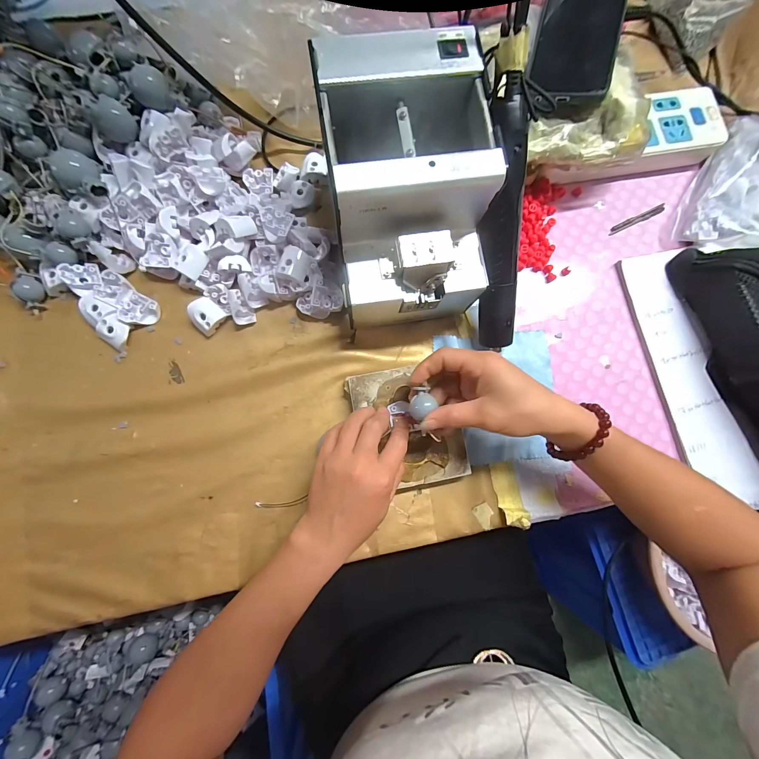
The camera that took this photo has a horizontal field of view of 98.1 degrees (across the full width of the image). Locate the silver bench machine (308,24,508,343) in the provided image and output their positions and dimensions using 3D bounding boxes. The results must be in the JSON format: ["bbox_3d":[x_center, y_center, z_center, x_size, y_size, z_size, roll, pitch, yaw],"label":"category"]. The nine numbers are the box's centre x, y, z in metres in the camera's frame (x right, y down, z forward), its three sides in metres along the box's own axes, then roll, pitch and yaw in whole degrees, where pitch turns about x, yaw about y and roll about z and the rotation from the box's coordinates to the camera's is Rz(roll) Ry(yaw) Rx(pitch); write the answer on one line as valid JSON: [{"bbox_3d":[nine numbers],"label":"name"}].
[{"bbox_3d":[0.023,-0.155,0.302,0.126,0.145,0.188,-7,82,-4],"label":"silver bench machine"}]

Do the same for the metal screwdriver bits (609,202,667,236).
[{"bbox_3d":[0.308,-0.191,0.392,0.083,0.009,0.009,-27,84,-6],"label":"metal screwdriver bits"}]

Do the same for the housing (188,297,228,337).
[{"bbox_3d":[-0.179,-0.065,0.343,0.031,0.021,0.031,37,82,3],"label":"housing"}]

